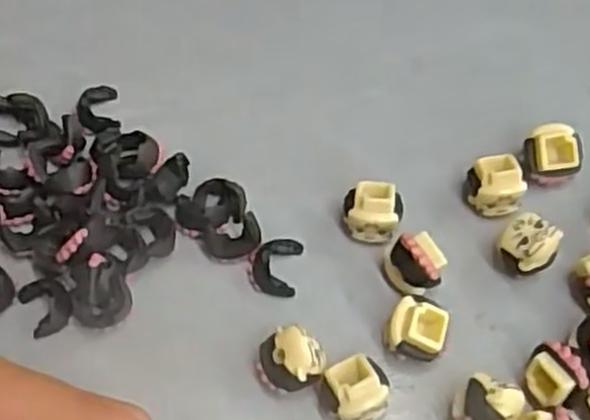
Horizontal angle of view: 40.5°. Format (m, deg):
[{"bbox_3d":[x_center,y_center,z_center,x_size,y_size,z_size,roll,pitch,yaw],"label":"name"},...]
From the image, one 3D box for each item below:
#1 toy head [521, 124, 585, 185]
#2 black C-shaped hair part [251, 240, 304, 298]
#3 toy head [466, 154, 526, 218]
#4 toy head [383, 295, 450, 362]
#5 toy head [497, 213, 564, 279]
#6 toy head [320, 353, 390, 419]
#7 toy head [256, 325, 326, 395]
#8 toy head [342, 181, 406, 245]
[{"bbox_3d":[0.074,-0.015,0.231,0.015,0.014,0.013,-4,61,1],"label":"toy head"},{"bbox_3d":[-0.005,0.016,0.222,0.013,0.006,0.015,6,62,6],"label":"black C-shaped hair part"},{"bbox_3d":[0.056,-0.007,0.226,0.013,0.014,0.015,-6,61,-1],"label":"toy head"},{"bbox_3d":[0.032,0.031,0.207,0.015,0.013,0.013,19,64,13],"label":"toy head"},{"bbox_3d":[0.063,0.011,0.216,0.014,0.017,0.013,-1,61,2],"label":"toy head"},{"bbox_3d":[0.016,0.045,0.200,0.015,0.013,0.015,-21,57,3],"label":"toy head"},{"bbox_3d":[-0.001,0.039,0.204,0.016,0.014,0.014,9,62,8],"label":"toy head"},{"bbox_3d":[0.022,0.001,0.224,0.015,0.015,0.014,-1,61,2],"label":"toy head"}]

